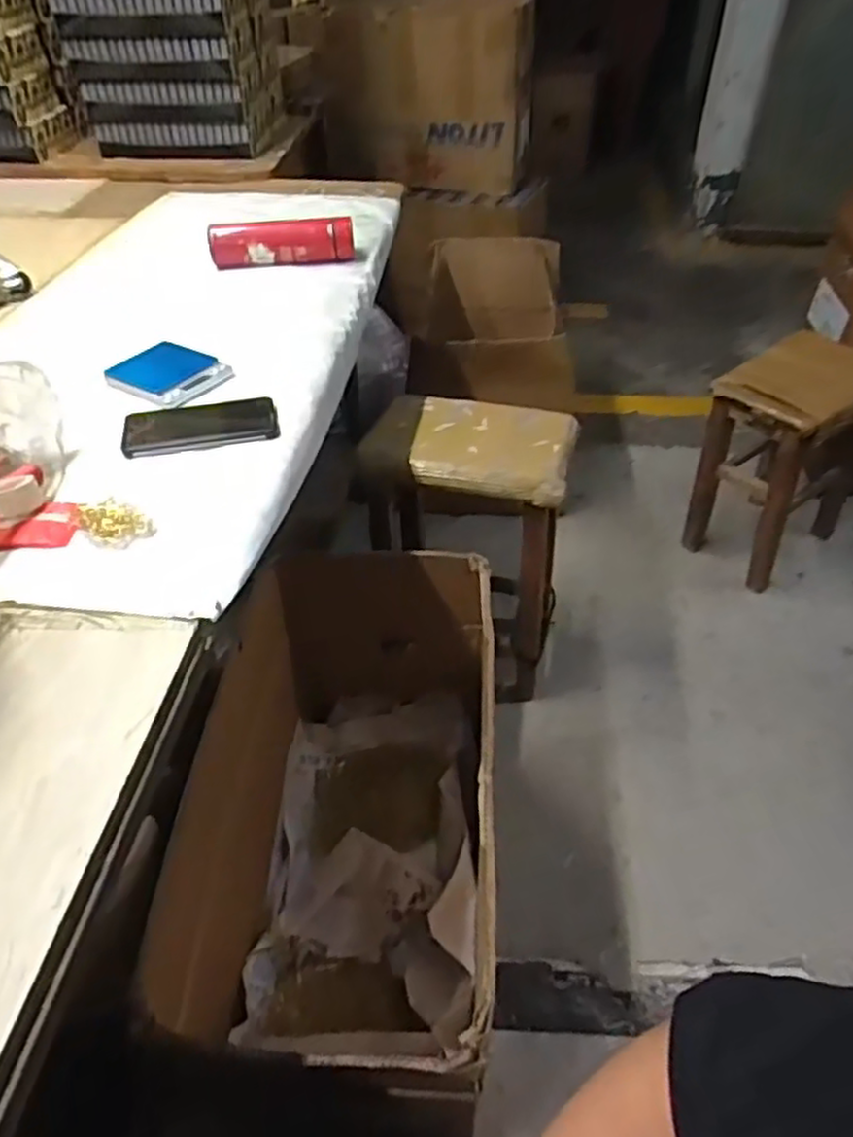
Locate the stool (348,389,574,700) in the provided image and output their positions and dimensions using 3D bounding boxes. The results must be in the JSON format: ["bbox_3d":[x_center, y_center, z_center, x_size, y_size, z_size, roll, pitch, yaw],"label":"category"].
[{"bbox_3d":[0.071,-0.034,1.370,0.365,0.539,0.271,13,45,14],"label":"stool"}]

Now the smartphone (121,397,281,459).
[{"bbox_3d":[-0.253,-0.162,0.798,0.164,0.007,0.090,-12,46,-13],"label":"smartphone"}]

